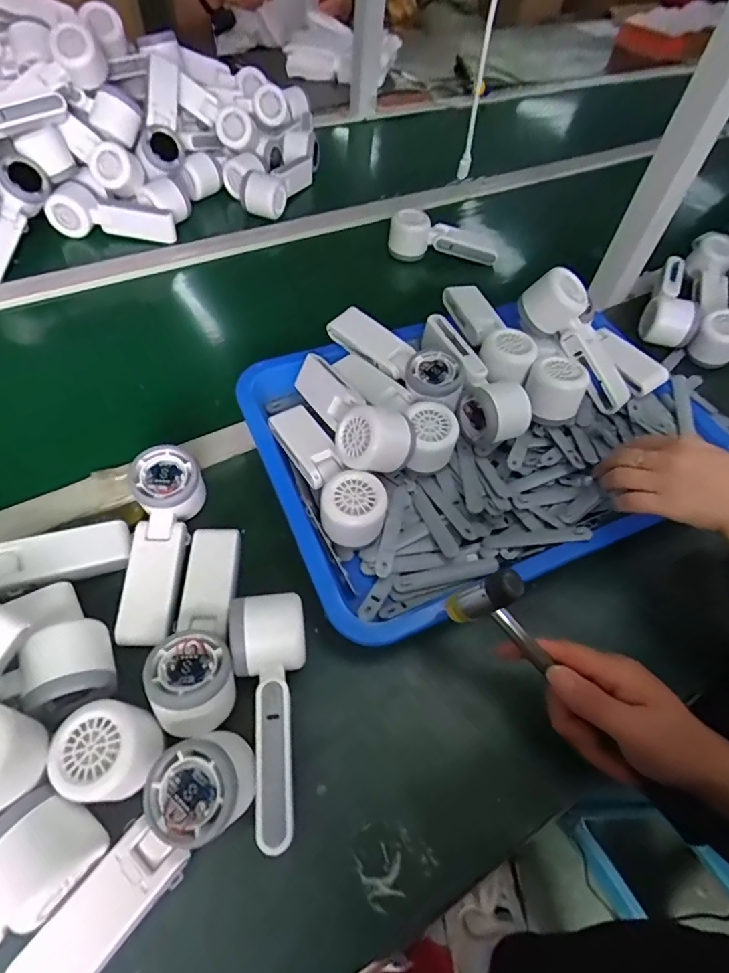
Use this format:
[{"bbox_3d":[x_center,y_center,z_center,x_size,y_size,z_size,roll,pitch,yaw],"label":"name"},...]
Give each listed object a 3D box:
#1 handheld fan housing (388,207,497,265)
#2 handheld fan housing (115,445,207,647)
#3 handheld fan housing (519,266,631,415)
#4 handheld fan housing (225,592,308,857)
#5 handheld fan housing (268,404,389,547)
[{"bbox_3d":[0.121,-0.370,0.761,0.167,0.071,0.048,11,55,2],"label":"handheld fan housing"},{"bbox_3d":[-0.177,0.051,0.436,0.052,0.045,0.166,2,68,-4],"label":"handheld fan housing"},{"bbox_3d":[0.241,-0.161,0.557,0.059,0.051,0.163,-41,98,-28],"label":"handheld fan housing"},{"bbox_3d":[-0.065,0.160,0.360,0.056,0.045,0.166,-6,56,-9],"label":"handheld fan housing"},{"bbox_3d":[-0.033,-0.017,0.472,0.060,0.044,0.171,-23,60,-20],"label":"handheld fan housing"}]

